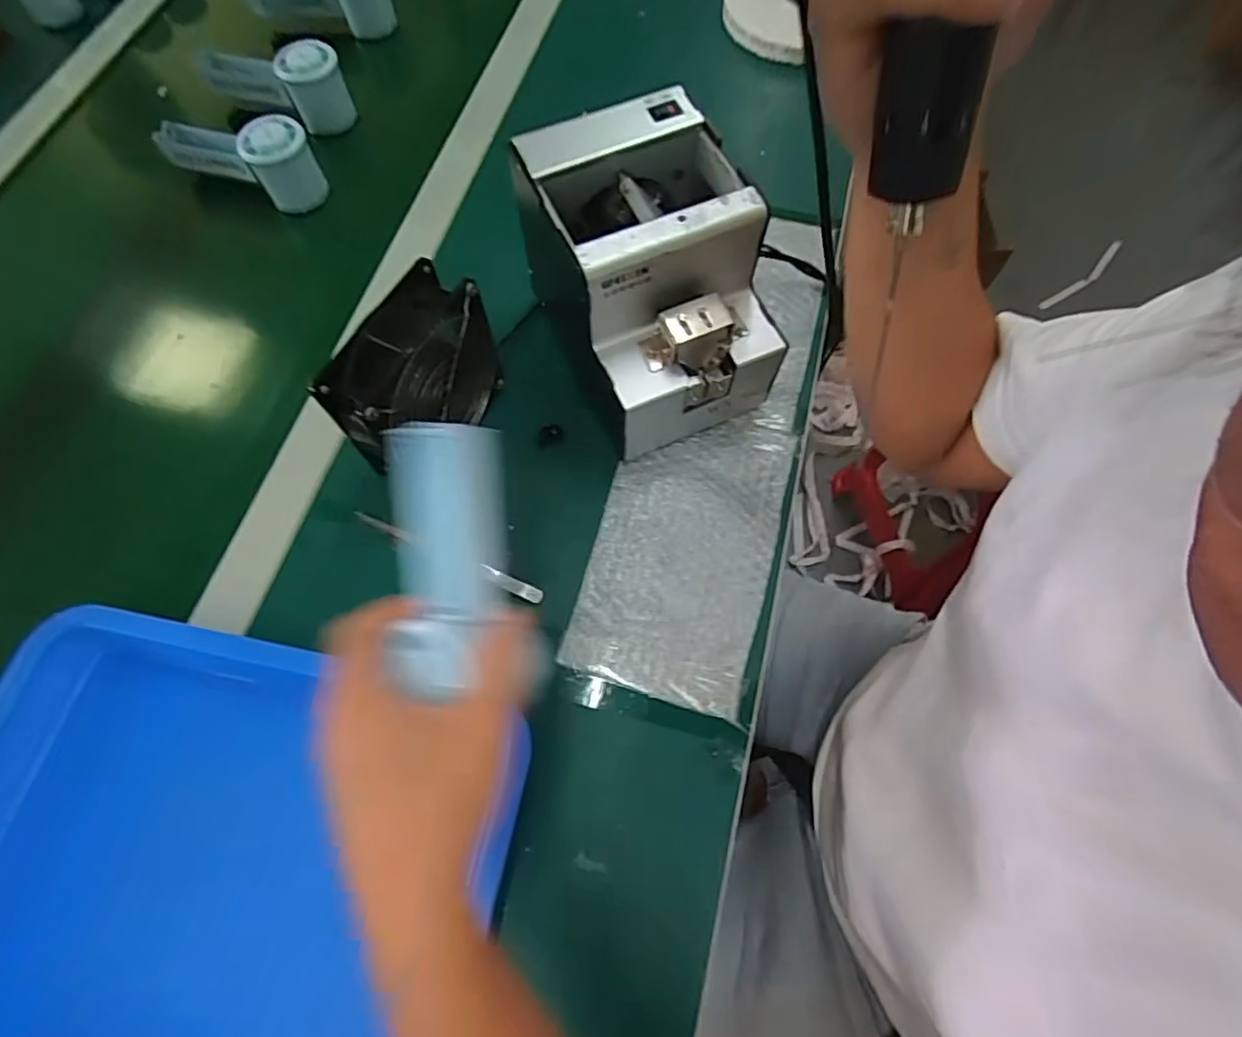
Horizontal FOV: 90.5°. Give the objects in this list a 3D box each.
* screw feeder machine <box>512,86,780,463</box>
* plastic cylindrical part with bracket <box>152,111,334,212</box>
[{"bbox_3d":[0.024,-0.162,0.438,0.121,0.150,0.168,-24,69,-9],"label":"screw feeder machine"},{"bbox_3d":[-0.347,-0.336,0.570,0.156,0.062,0.052,20,69,10],"label":"plastic cylindrical part with bracket"}]

